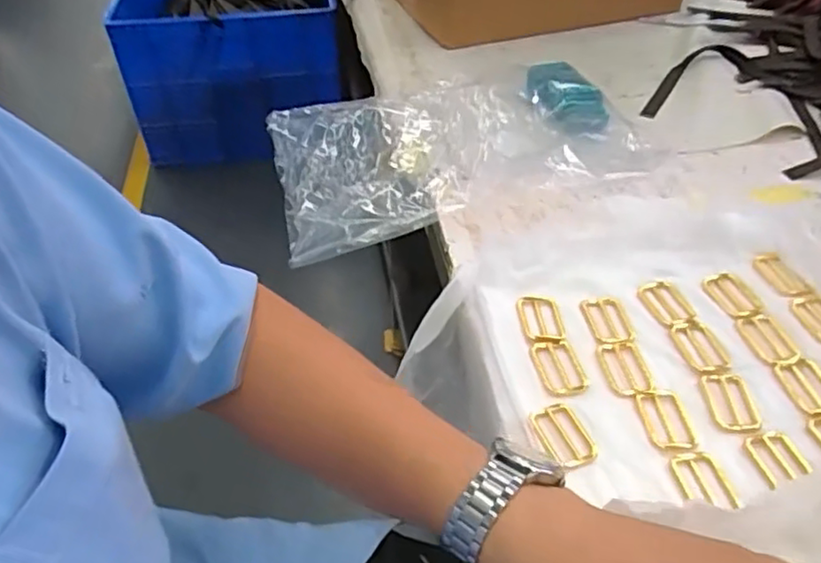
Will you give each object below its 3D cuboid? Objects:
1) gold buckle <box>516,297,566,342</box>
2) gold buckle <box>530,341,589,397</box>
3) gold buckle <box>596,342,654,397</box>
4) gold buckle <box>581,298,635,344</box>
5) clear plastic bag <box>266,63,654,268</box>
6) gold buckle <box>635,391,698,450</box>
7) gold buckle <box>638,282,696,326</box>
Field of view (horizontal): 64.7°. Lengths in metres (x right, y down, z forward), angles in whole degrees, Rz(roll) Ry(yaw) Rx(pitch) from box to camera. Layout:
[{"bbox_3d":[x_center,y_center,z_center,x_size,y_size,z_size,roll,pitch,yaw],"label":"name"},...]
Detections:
[{"bbox_3d":[0.100,0.028,0.487,0.034,0.009,0.046,-5,43,-3],"label":"gold buckle"},{"bbox_3d":[0.104,0.060,0.455,0.031,0.004,0.047,-8,44,-7],"label":"gold buckle"},{"bbox_3d":[0.152,0.062,0.456,0.030,0.006,0.046,-5,44,-4],"label":"gold buckle"},{"bbox_3d":[0.150,0.029,0.488,0.031,0.004,0.045,-5,44,-4],"label":"gold buckle"},{"bbox_3d":[0.047,-0.128,0.654,0.358,0.061,0.224,-10,44,-9],"label":"clear plastic bag"},{"bbox_3d":[0.167,0.091,0.423,0.027,0.008,0.045,-5,44,-4],"label":"gold buckle"},{"bbox_3d":[0.200,0.016,0.501,0.031,0.005,0.044,-13,45,-12],"label":"gold buckle"}]

